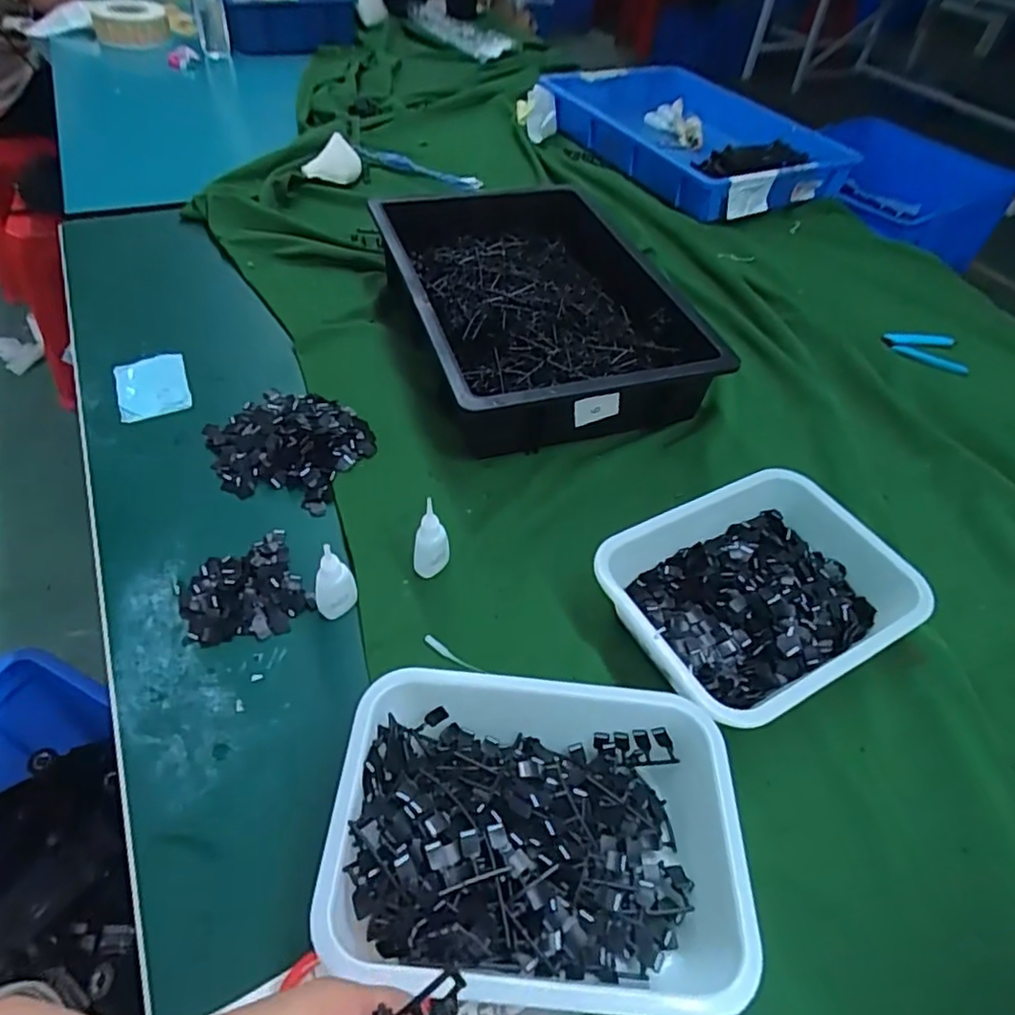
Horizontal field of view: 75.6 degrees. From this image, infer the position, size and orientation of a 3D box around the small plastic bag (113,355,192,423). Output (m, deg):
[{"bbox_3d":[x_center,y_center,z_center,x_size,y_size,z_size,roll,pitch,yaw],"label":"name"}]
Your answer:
[{"bbox_3d":[-0.405,-0.137,0.745,0.076,0.021,0.089,-17,52,-17],"label":"small plastic bag"}]

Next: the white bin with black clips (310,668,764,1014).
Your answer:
[{"bbox_3d":[0.021,0.208,0.422,0.249,0.066,0.183,5,49,1],"label":"white bin with black clips"}]

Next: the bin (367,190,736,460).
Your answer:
[{"bbox_3d":[0.031,-0.263,0.826,0.317,0.091,0.444,-12,51,-13],"label":"bin"}]

